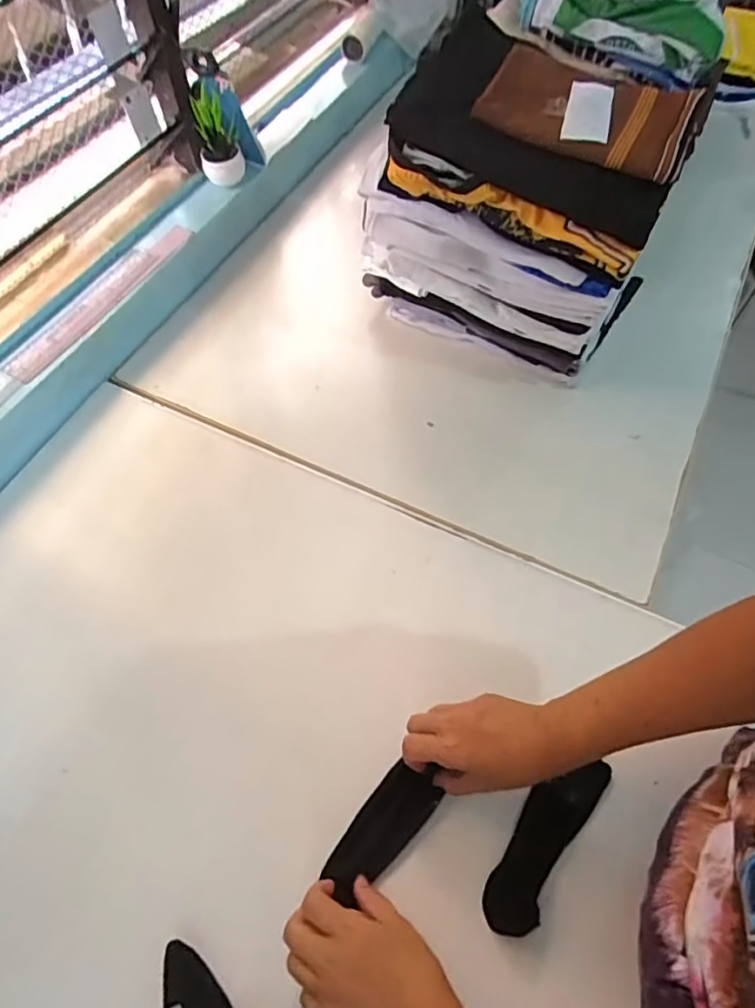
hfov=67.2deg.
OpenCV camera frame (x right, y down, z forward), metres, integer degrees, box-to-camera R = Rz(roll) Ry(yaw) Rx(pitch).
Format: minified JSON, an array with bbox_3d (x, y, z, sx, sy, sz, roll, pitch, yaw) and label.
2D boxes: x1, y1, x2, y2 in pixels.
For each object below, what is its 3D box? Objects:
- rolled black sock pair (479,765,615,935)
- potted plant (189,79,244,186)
[{"bbox_3d":[0.139,0.275,0.471,0.046,0.014,0.152,32,66,20],"label":"rolled black sock pair"},{"bbox_3d":[-0.226,-0.516,0.803,0.060,0.125,0.051,-16,61,-8],"label":"potted plant"}]

